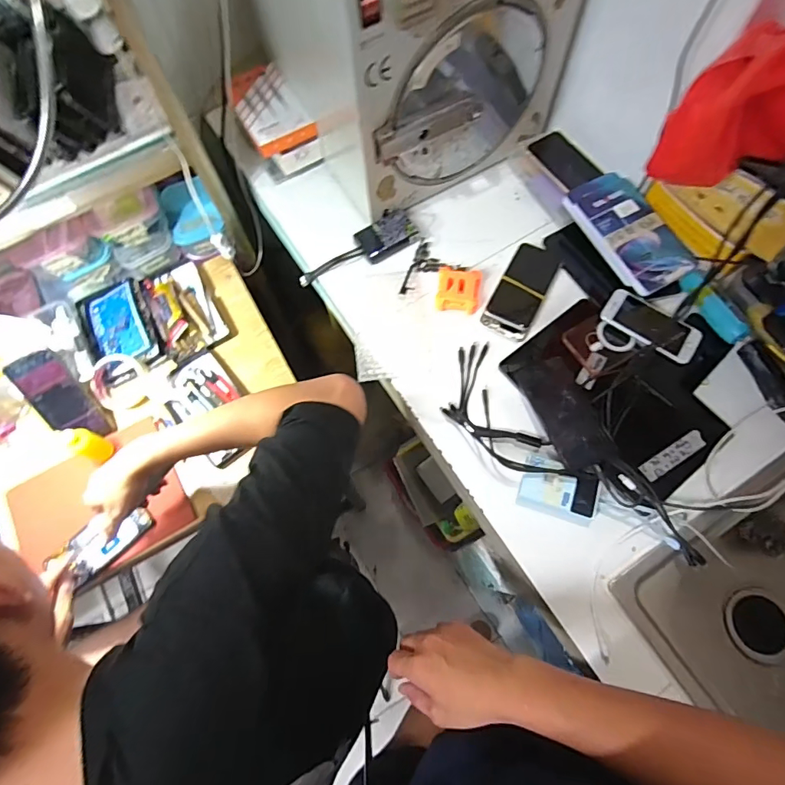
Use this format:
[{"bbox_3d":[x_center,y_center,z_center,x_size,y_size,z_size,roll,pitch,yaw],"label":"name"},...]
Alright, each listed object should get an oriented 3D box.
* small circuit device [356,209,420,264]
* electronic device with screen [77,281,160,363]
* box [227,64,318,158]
[{"bbox_3d":[-0.007,-0.265,0.786,0.101,0.023,0.066,-33,71,-10],"label":"small circuit device"},{"bbox_3d":[-0.493,-0.120,0.832,0.111,0.025,0.173,-25,70,-7],"label":"electronic device with screen"},{"bbox_3d":[-0.215,-0.488,0.805,0.104,0.036,0.167,-29,71,-9],"label":"box"}]

